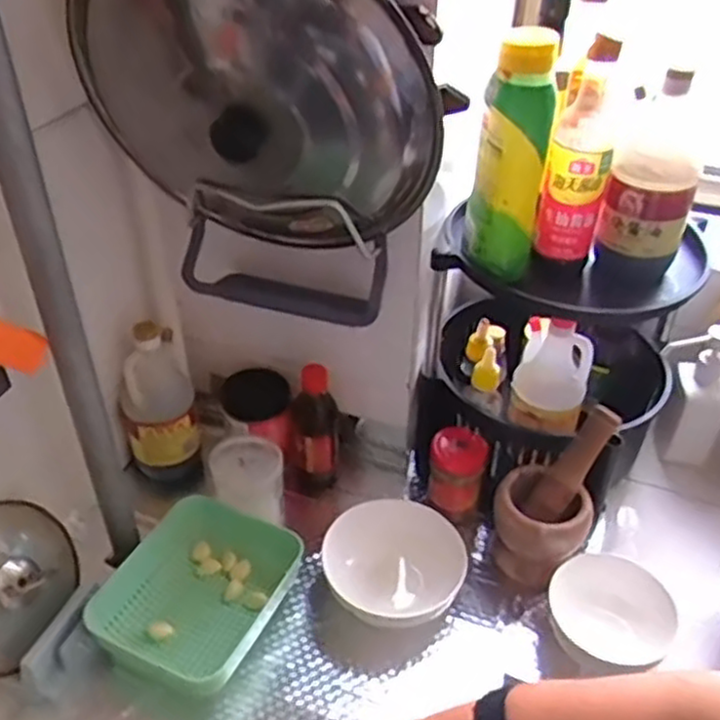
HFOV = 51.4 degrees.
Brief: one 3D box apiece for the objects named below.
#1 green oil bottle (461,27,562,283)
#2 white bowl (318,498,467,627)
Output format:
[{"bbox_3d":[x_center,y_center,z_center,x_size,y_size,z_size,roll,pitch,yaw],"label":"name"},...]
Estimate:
[{"bbox_3d":[0.145,-0.189,0.722,0.070,0.226,0.057,7,39,7],"label":"green oil bottle"},{"bbox_3d":[0.035,0.230,0.821,0.148,0.065,0.146,1,38,0],"label":"white bowl"}]

